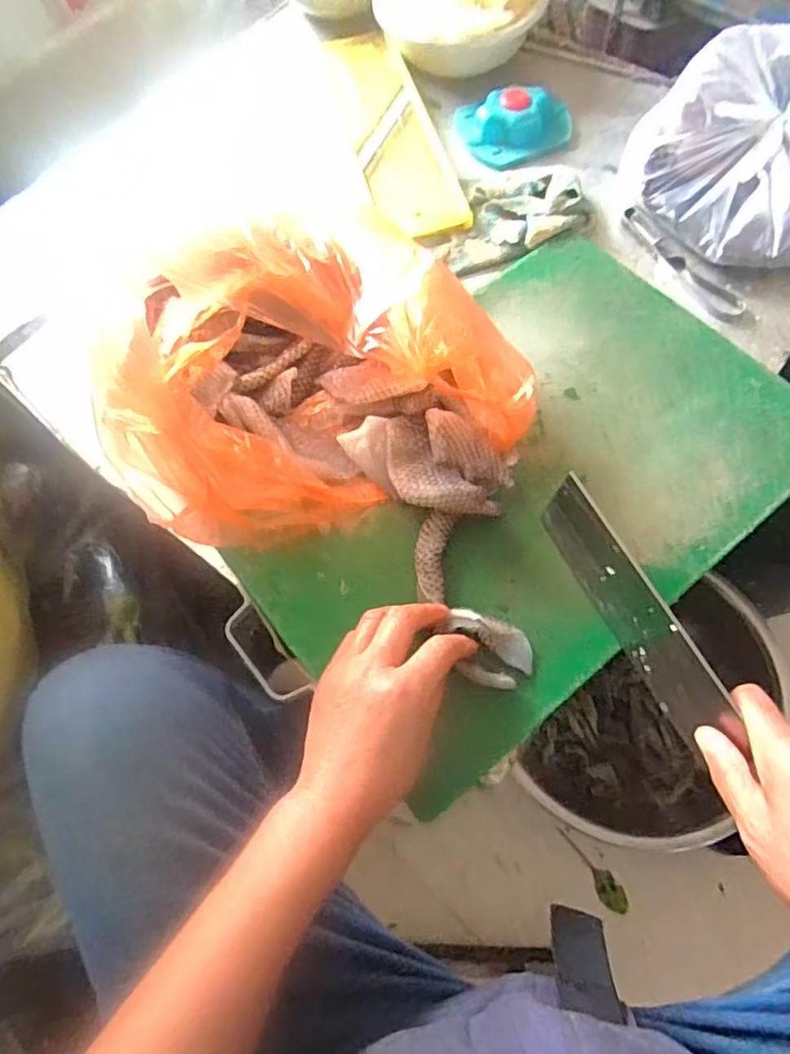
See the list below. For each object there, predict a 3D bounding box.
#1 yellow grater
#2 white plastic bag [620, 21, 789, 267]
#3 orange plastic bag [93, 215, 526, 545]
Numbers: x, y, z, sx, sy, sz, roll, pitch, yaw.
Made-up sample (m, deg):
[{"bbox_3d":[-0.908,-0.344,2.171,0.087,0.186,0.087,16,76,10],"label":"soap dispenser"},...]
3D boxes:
[{"bbox_3d":[-0.007,-0.459,0.713,0.085,0.015,0.349,-14,66,-5],"label":"yellow grater"},{"bbox_3d":[0.359,-0.371,0.610,0.224,0.100,0.219,-24,67,-9],"label":"white plastic bag"},{"bbox_3d":[-0.058,-0.134,0.491,0.279,0.148,0.214,-20,67,-7],"label":"orange plastic bag"}]

